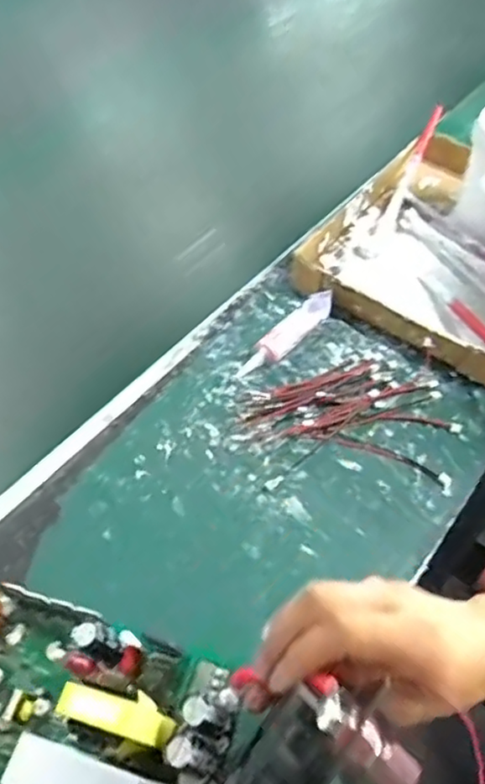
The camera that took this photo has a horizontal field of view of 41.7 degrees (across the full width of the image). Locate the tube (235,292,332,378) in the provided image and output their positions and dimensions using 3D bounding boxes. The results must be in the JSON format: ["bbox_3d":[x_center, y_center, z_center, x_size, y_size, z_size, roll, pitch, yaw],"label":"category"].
[{"bbox_3d":[0.043,-0.053,0.592,0.030,0.025,0.120,30,56,19],"label":"tube"}]

